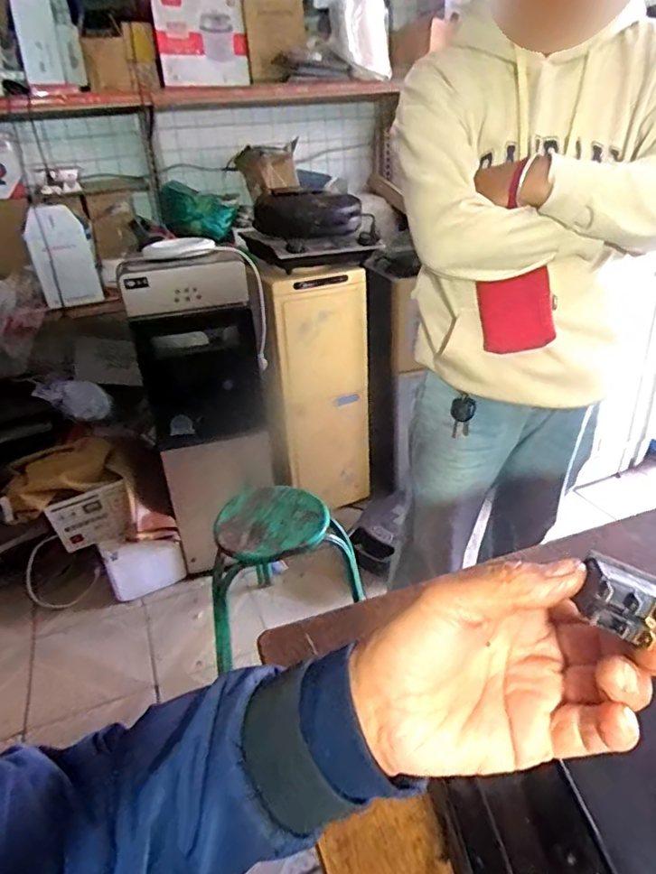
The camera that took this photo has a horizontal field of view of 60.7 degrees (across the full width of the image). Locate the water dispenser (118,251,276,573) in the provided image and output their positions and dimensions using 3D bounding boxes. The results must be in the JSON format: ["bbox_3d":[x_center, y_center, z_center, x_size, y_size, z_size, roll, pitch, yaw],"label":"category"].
[{"bbox_3d":[-0.355,-0.107,1.642,0.302,0.839,0.348,-12,30,-14],"label":"water dispenser"}]

